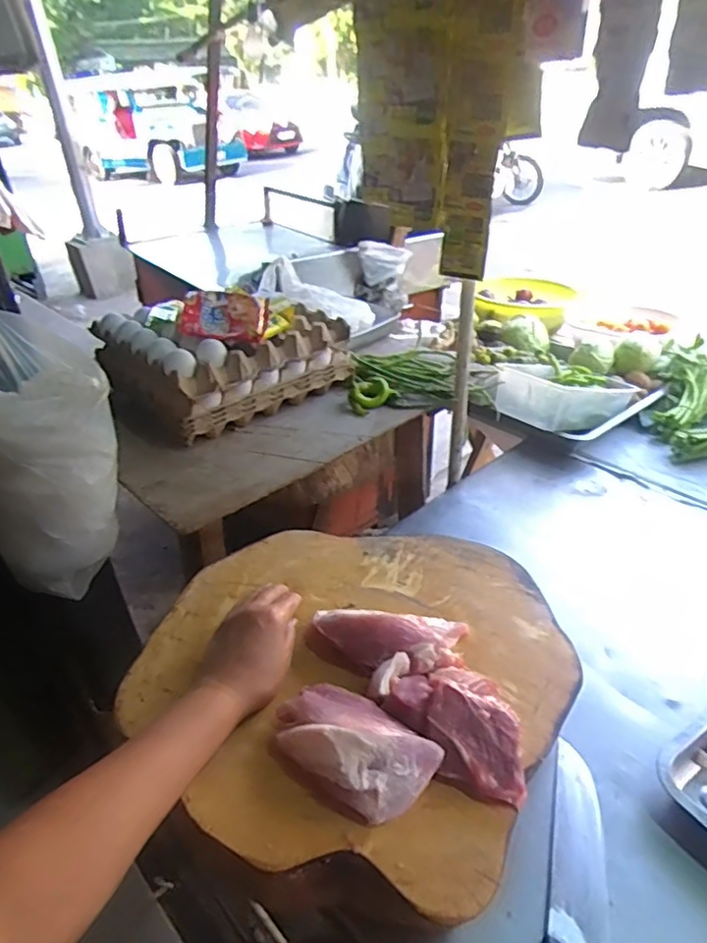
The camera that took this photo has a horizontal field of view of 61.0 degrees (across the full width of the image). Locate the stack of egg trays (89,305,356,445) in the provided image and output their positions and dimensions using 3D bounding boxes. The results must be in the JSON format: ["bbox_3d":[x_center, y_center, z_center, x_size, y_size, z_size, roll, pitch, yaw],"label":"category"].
[{"bbox_3d":[-0.196,-0.184,0.930,0.300,0.128,0.263,-28,42,-30],"label":"stack of egg trays"}]

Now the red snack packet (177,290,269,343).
[{"bbox_3d":[-0.183,-0.222,0.857,0.117,0.042,0.113,-2,35,2],"label":"red snack packet"}]

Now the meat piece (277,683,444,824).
[{"bbox_3d":[-0.002,0.217,0.484,0.129,0.041,0.071,19,41,28],"label":"meat piece"}]

